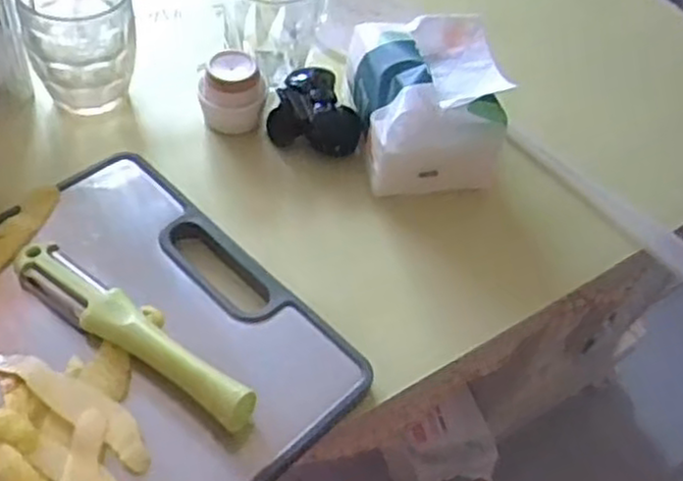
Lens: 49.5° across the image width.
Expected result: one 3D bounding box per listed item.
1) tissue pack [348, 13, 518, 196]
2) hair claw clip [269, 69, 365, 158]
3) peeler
[{"bbox_3d":[0.062,-0.103,0.549,0.103,0.068,0.126,-1,51,-10],"label":"tissue pack"},{"bbox_3d":[-0.019,-0.104,0.572,0.069,0.035,0.075,6,51,-4],"label":"hair claw clip"},{"bbox_3d":[-0.120,0.049,0.416,0.169,0.026,0.027,33,54,18],"label":"peeler"}]

